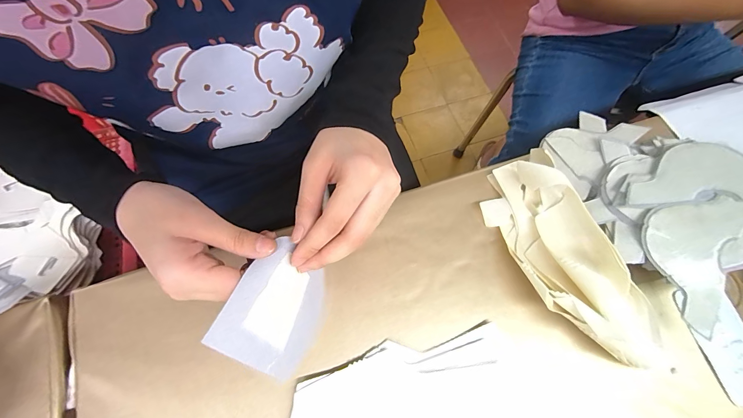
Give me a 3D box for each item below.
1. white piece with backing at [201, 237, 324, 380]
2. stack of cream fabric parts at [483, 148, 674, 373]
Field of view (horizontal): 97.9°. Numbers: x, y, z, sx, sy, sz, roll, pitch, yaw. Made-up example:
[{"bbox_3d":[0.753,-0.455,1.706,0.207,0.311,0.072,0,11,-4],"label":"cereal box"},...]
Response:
[{"bbox_3d":[-0.063,0.069,0.224,0.067,0.007,0.079,36,58,-23],"label":"white piece with backing"},{"bbox_3d":[0.184,0.046,0.305,0.088,0.045,0.220,-22,69,-12],"label":"stack of cream fabric parts"}]

